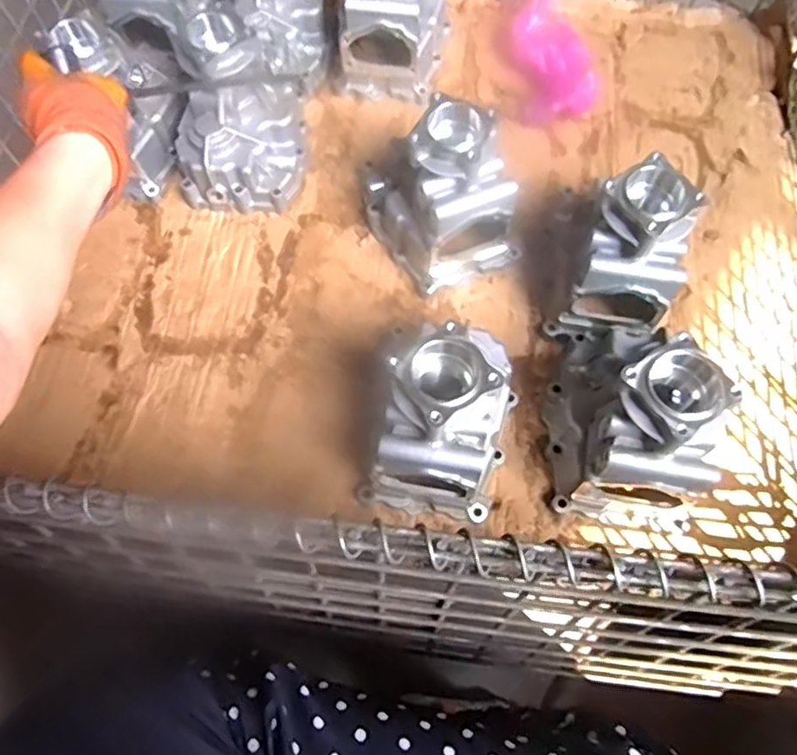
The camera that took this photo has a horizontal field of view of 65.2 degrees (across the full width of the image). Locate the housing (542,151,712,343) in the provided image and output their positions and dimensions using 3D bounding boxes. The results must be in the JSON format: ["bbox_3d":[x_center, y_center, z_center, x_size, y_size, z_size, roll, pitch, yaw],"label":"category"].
[{"bbox_3d":[0.283,-0.139,0.767,0.128,0.204,0.161,27,70,12],"label":"housing"}]

